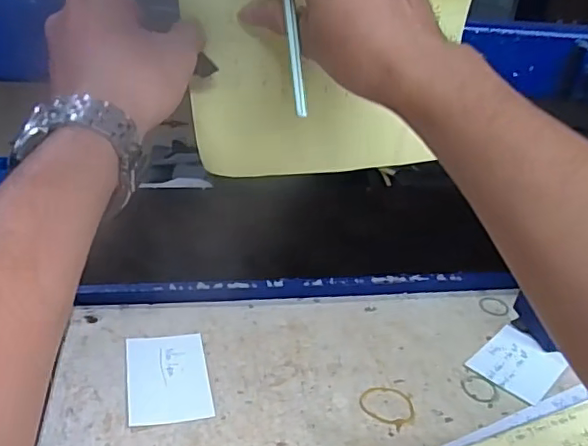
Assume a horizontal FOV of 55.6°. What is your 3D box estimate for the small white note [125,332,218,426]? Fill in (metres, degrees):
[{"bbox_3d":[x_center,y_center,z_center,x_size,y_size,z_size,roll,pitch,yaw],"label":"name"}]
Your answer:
[{"bbox_3d":[-0.101,0.121,0.449,0.062,0.004,0.096,-4,30,-15],"label":"small white note"}]

